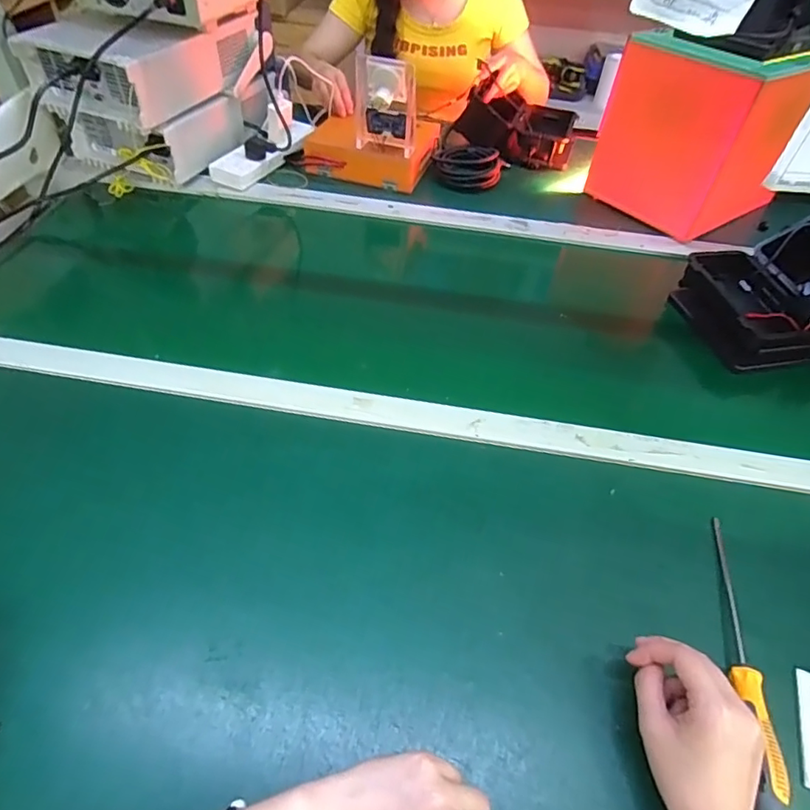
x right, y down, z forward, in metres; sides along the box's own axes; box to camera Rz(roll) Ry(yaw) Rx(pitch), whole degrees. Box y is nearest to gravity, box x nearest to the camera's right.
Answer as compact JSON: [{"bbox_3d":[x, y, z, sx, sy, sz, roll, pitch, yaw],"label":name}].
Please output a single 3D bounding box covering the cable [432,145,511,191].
[{"bbox_3d":[0.122,-0.448,0.983,0.130,0.055,0.142,2,49,-2],"label":"cable"}]

